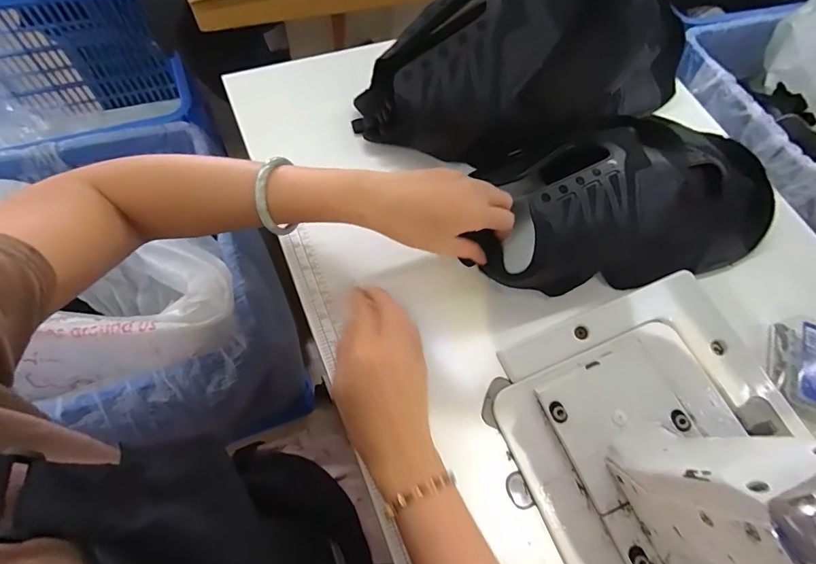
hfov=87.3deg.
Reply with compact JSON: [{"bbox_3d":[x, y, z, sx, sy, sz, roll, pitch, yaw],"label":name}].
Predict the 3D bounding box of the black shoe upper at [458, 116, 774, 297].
[{"bbox_3d":[0.227,-0.086,0.416,0.328,0.081,0.163,-20,69,-10],"label":"black shoe upper"}]

